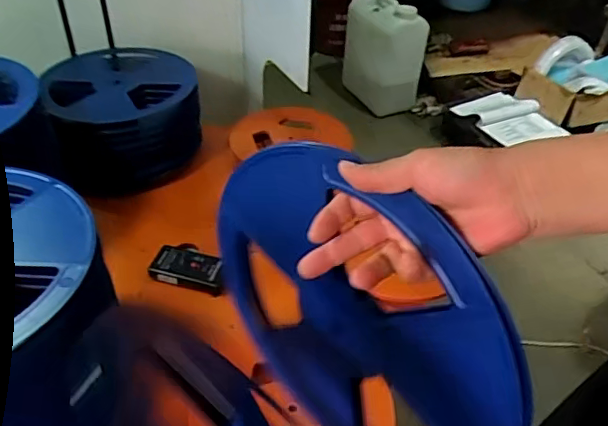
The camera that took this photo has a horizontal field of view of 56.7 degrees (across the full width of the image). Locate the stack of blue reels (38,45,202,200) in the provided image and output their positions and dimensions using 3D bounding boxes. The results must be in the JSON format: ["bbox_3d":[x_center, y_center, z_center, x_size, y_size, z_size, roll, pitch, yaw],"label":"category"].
[{"bbox_3d":[-0.374,-0.207,1.192,0.291,0.179,0.320,-13,42,-18],"label":"stack of blue reels"}]

